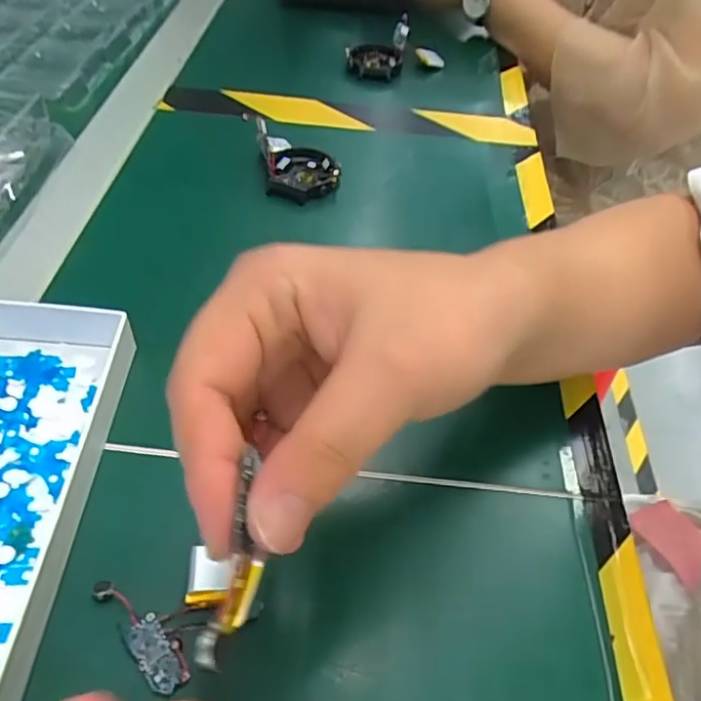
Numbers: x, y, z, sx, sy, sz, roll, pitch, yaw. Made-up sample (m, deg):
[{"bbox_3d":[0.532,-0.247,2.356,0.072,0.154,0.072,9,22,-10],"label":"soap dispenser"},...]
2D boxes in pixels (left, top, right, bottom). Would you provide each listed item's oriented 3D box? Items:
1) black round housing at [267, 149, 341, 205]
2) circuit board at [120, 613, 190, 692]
[{"bbox_3d":[-0.033,-0.122,0.396,0.047,0.013,0.051,2,50,-3],"label":"black round housing"},{"bbox_3d":[-0.070,0.108,0.207,0.014,0.004,0.030,-32,59,-27],"label":"circuit board"}]

